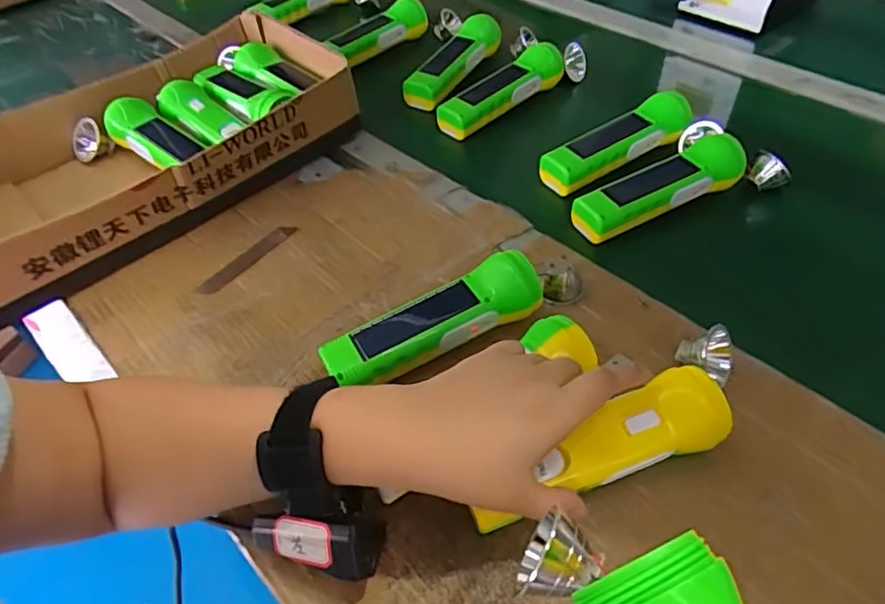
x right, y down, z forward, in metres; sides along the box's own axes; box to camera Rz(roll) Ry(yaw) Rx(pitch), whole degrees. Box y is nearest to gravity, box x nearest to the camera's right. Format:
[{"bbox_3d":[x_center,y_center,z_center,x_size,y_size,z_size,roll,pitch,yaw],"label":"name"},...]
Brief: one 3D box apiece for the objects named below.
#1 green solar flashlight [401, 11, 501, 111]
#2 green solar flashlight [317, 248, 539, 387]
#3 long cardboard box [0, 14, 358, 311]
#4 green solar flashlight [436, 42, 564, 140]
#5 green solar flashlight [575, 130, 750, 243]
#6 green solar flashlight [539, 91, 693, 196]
[{"bbox_3d":[0.011,-0.296,0.727,0.062,0.047,0.168,23,52,23],"label":"green solar flashlight"},{"bbox_3d":[-0.006,0.015,0.429,0.169,0.047,0.057,-23,50,-17],"label":"green solar flashlight"},{"bbox_3d":[-0.303,-0.150,0.575,0.231,0.076,0.403,35,58,30],"label":"long cardboard box"},{"bbox_3d":[0.078,-0.249,0.676,0.200,0.036,0.052,-35,55,-26],"label":"green solar flashlight"},{"bbox_3d":[0.197,-0.106,0.532,0.161,0.039,0.047,-22,50,-16],"label":"green solar flashlight"},{"bbox_3d":[0.173,-0.163,0.586,0.166,0.043,0.049,-25,51,-19],"label":"green solar flashlight"}]

